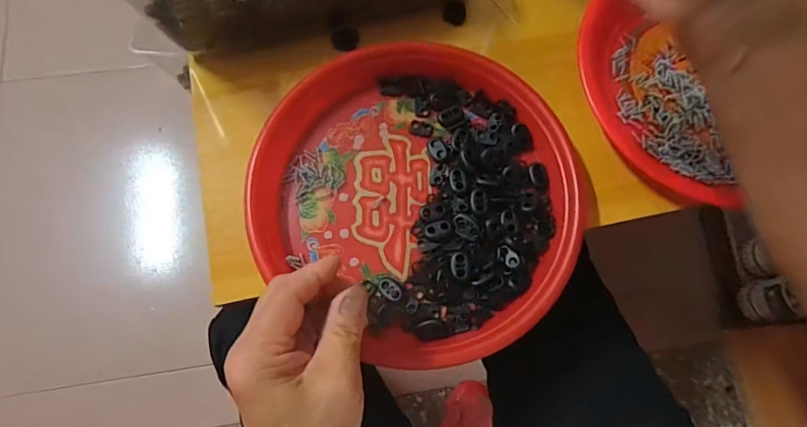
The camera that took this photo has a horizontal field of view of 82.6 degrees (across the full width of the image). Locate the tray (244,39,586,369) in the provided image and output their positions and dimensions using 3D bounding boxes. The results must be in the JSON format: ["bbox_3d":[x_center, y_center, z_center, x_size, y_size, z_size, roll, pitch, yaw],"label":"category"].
[{"bbox_3d":[0.013,-0.015,0.342,0.221,0.026,0.235,0,74,-1],"label":"tray"}]

